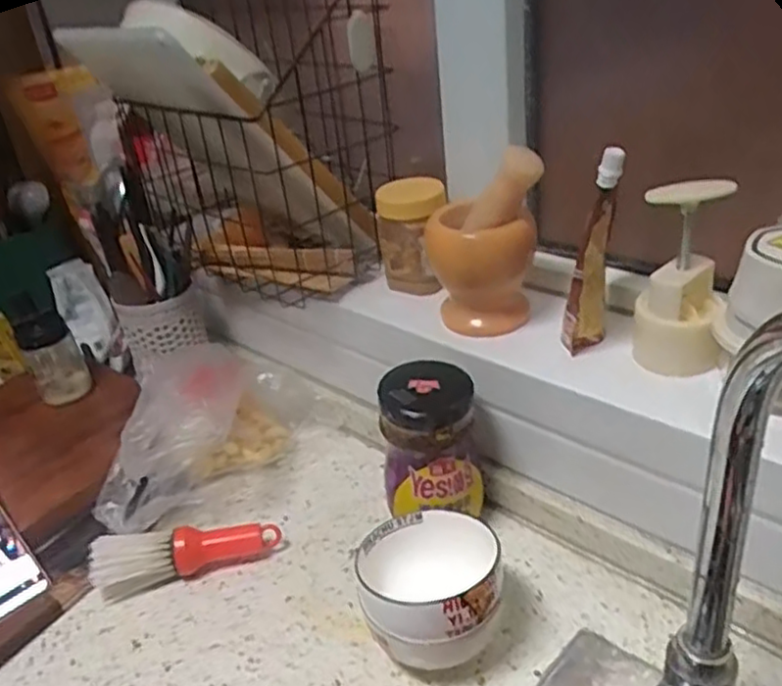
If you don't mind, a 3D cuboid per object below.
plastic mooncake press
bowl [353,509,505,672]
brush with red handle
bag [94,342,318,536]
[{"bbox_3d":[0.226,-0.049,0.546,0.068,0.142,0.055,7,33,24],"label":"plastic mooncake press"},{"bbox_3d":[0.030,0.192,0.538,0.102,0.098,0.111,-6,31,3],"label":"bowl"},{"bbox_3d":[-0.184,0.188,0.638,0.162,0.044,0.032,-12,31,-7],"label":"brush with red handle"},{"bbox_3d":[-0.187,0.088,0.707,0.111,0.141,0.235,7,34,22],"label":"bag"}]

